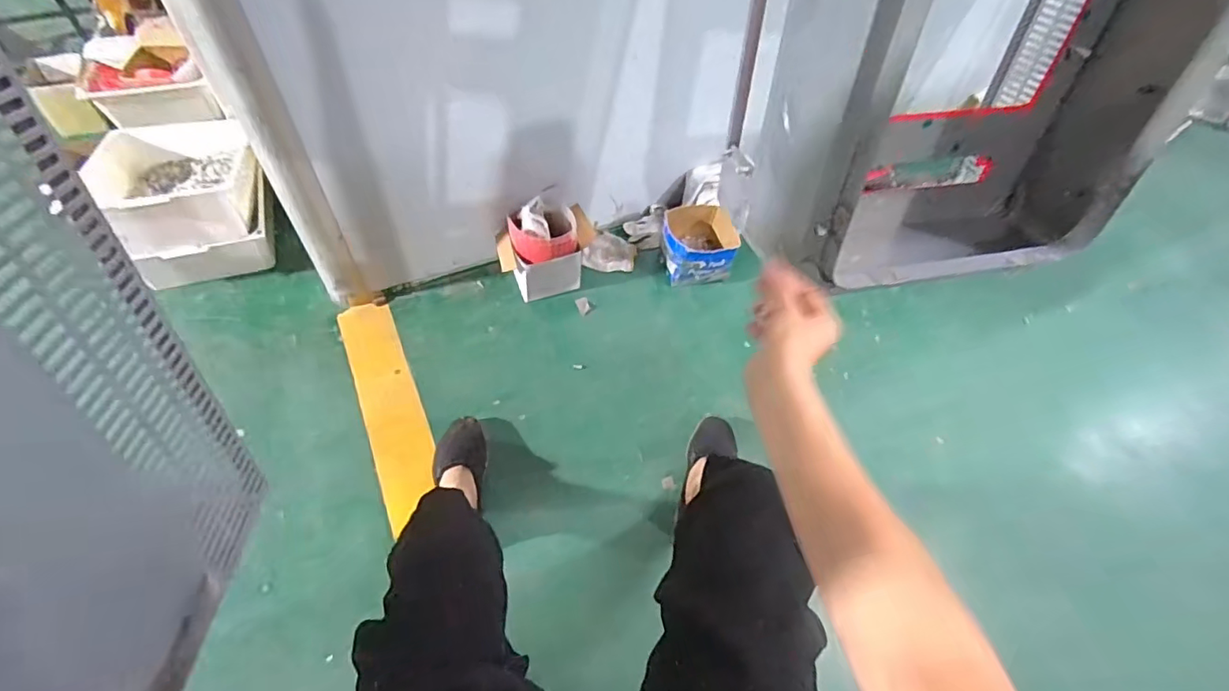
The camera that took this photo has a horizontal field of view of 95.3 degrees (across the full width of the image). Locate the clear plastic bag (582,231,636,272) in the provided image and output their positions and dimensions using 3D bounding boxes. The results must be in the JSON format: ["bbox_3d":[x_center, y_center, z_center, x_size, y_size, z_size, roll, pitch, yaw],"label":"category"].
[{"bbox_3d":[-0.008,-0.216,1.300,0.116,0.041,0.075,6,55,1],"label":"clear plastic bag"}]

